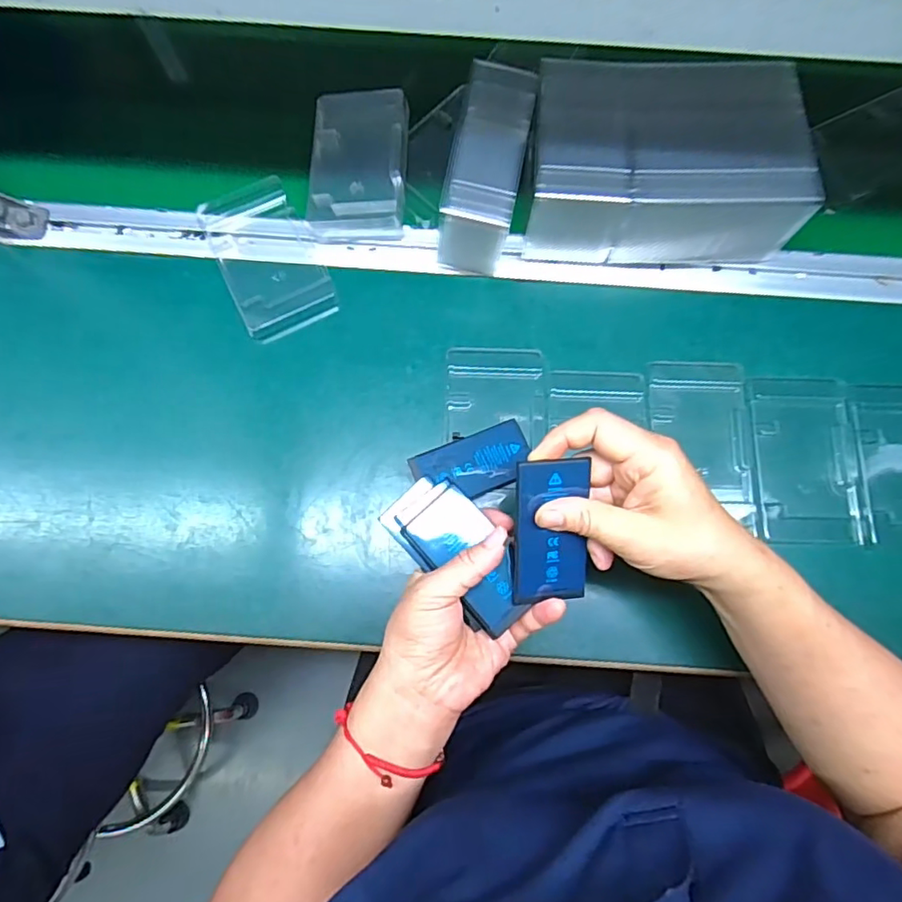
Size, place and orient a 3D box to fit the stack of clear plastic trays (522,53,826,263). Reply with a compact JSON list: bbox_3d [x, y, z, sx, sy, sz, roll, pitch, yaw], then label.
[{"bbox_3d":[0.161,-0.219,0.430,0.196,0.088,0.112,-1,76,-1],"label":"stack of clear plastic trays"}]

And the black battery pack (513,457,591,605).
[{"bbox_3d":[0.059,0.048,0.332,0.042,0.007,0.088,-2,105,0],"label":"black battery pack"}]

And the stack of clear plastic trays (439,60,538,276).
[{"bbox_3d":[0.027,-0.208,0.438,0.053,0.083,0.129,11,77,3],"label":"stack of clear plastic trays"}]

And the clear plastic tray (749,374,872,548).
[{"bbox_3d":[0.270,0.005,0.432,0.079,0.011,0.128,0,76,-1],"label":"clear plastic tray"}]

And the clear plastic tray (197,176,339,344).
[{"bbox_3d":[-0.152,-0.163,0.463,0.077,0.013,0.137,-25,78,-7],"label":"clear plastic tray"}]

